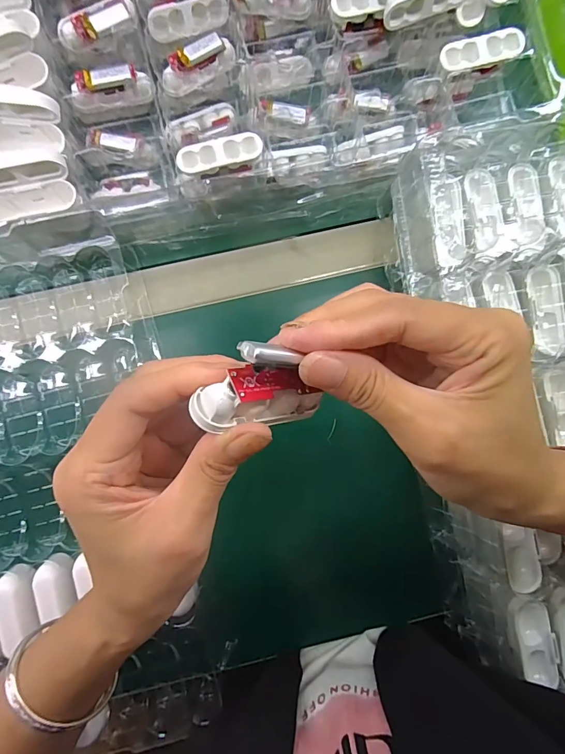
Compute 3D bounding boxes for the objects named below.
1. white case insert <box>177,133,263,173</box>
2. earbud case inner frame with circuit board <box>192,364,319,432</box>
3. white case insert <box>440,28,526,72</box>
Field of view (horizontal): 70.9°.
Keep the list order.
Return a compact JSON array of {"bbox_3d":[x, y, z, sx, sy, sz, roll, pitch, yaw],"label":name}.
[{"bbox_3d":[-0.046,-0.166,0.296,0.063,0.007,0.019,-14,88,-2],"label":"white case insert"},{"bbox_3d":[-0.006,0.008,0.164,0.060,0.016,0.024,1,86,-41],"label":"earbud case inner frame with circuit board"},{"bbox_3d":[0.152,-0.247,0.301,0.061,0.007,0.022,-13,88,-2],"label":"white case insert"}]

